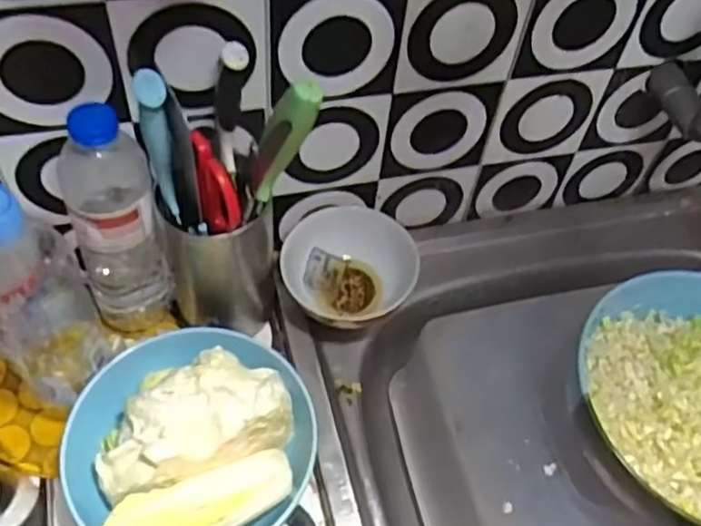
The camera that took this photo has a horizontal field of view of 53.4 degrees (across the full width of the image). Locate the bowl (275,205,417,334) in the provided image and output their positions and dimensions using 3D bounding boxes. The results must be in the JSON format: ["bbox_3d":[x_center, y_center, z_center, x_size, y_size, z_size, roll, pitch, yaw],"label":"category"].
[{"bbox_3d":[-0.004,0.001,0.622,0.100,0.049,0.106,3,54,-4],"label":"bowl"}]

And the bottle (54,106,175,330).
[{"bbox_3d":[-0.178,-0.027,0.532,0.063,0.221,0.053,-15,57,-16],"label":"bottle"}]

